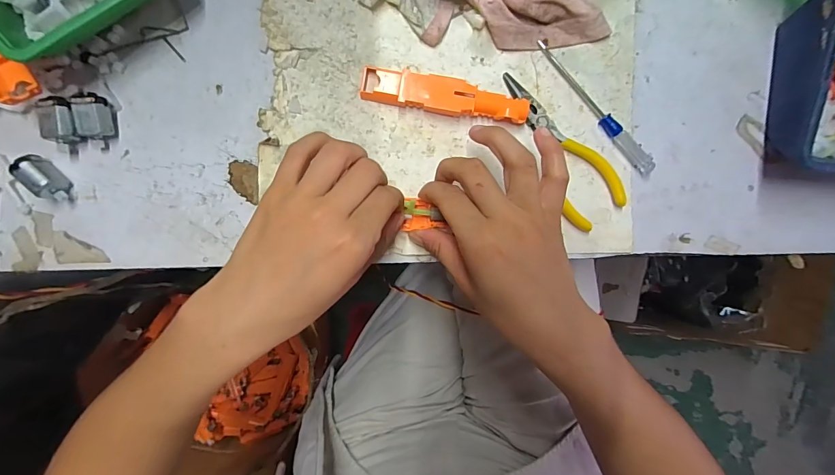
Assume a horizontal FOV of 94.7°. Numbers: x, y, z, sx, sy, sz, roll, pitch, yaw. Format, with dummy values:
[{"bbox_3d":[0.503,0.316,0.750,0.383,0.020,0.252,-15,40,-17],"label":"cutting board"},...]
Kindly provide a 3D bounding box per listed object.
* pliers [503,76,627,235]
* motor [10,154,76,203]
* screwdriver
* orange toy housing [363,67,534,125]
[{"bbox_3d":[0.112,-0.070,0.287,0.044,0.008,0.128,-26,94,-3],"label":"pliers"},{"bbox_3d":[-0.244,-0.038,0.252,0.014,0.020,0.032,-43,95,-2],"label":"motor"},{"bbox_3d":[0.134,-0.096,0.288,0.127,0.008,0.013,44,88,-5],"label":"screwdriver"},{"bbox_3d":[0.020,-0.101,0.276,0.119,0.014,0.023,10,91,-5],"label":"orange toy housing"}]

